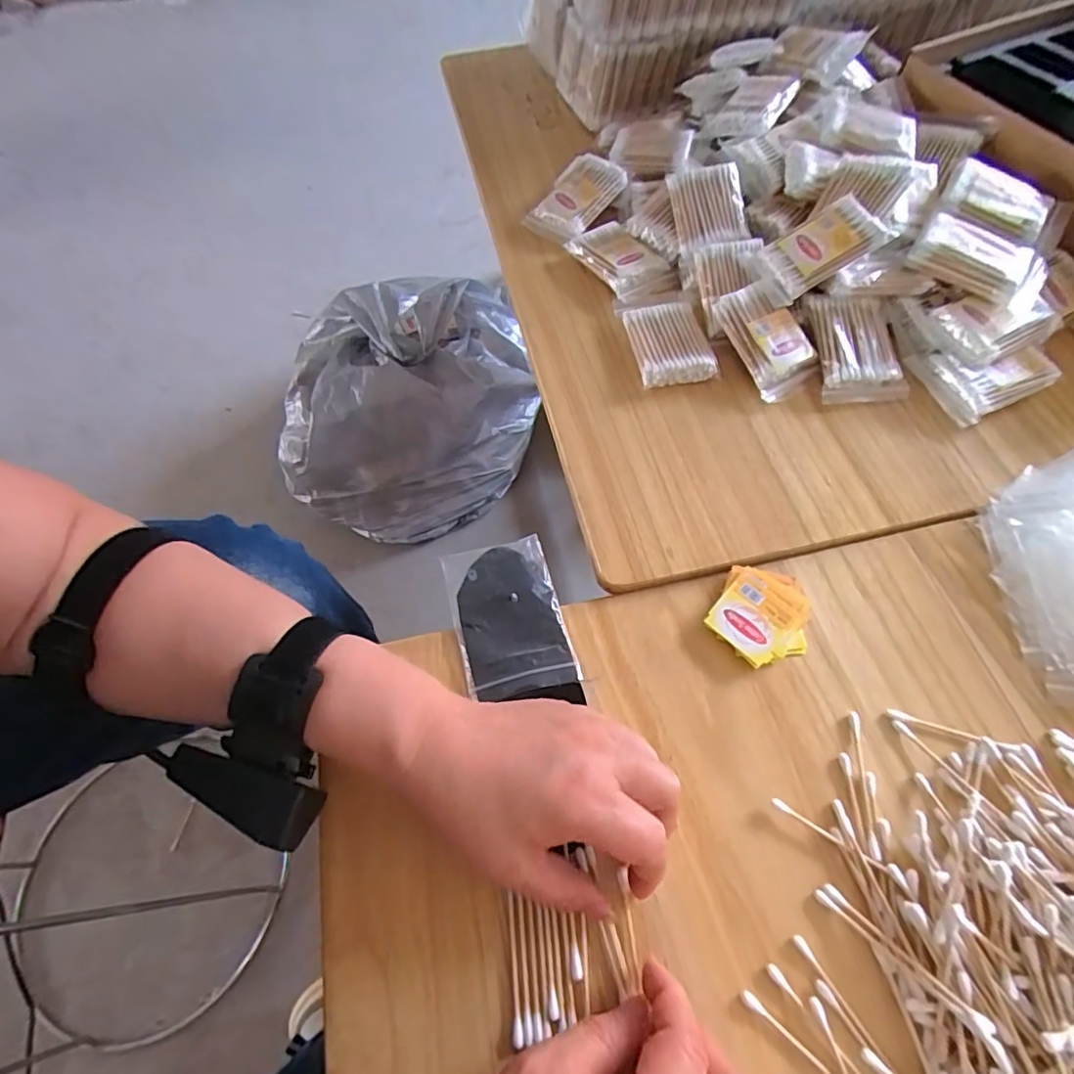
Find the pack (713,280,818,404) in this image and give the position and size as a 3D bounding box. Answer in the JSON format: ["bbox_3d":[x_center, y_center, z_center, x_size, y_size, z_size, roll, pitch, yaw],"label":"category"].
[{"bbox_3d":[0.174,-0.149,0.426,0.054,0.012,0.089,-26,83,-6],"label":"pack"}]

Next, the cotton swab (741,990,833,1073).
[{"bbox_3d":[0.121,0.229,0.246,0.071,0.004,0.006,36,70,20],"label":"cotton swab"}]

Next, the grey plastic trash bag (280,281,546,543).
[{"bbox_3d":[-0.214,-0.215,0.937,0.444,0.236,0.365,-6,62,0],"label":"grey plastic trash bag"}]

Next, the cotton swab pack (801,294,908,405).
[{"bbox_3d":[0.239,-0.141,0.424,0.063,0.020,0.085,-4,79,0],"label":"cotton swab pack"}]

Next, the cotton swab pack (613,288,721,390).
[{"bbox_3d":[0.102,-0.162,0.448,0.062,0.019,0.095,-9,62,-1],"label":"cotton swab pack"}]

